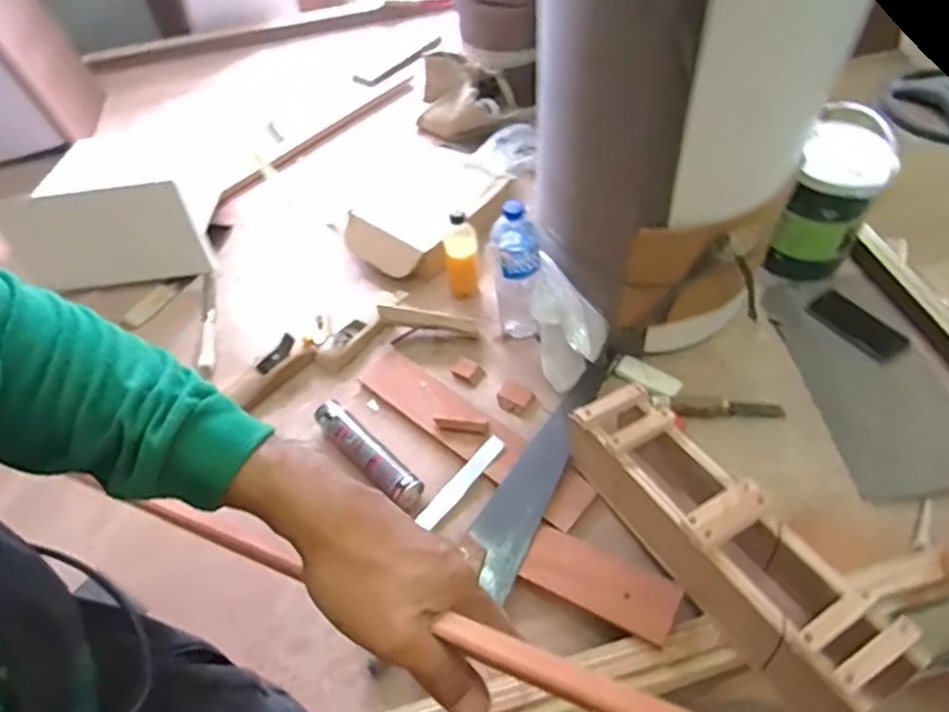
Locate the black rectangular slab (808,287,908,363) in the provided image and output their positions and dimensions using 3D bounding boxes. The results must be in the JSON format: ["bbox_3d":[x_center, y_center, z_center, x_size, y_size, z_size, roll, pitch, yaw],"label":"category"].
[{"bbox_3d":[0.659,-0.053,1.105,0.068,0.018,0.155,-31,57,-18],"label":"black rectangular slab"}]

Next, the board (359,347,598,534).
[{"bbox_3d":[-0.007,0.113,1.011,0.436,0.010,0.093,34,62,26],"label":"board"}]

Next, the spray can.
[{"bbox_3d":[-0.168,0.144,0.981,0.051,0.046,0.221,-39,60,-23],"label":"spray can"}]

